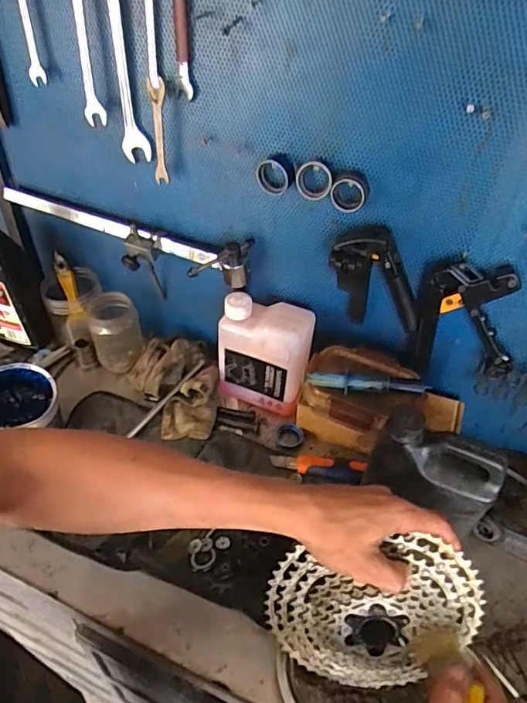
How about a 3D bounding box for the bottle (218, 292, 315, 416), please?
[{"bbox_3d":[0.001,0.011,0.690,0.127,0.172,0.060,15,43,10],"label":"bottle"}]

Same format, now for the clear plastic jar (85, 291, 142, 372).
[{"bbox_3d":[-0.231,-0.028,0.751,0.075,0.106,0.068,-9,44,-16],"label":"clear plastic jar"}]

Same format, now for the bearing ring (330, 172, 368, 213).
[{"bbox_3d":[0.093,-0.173,0.522,0.038,0.041,0.016,12,43,7],"label":"bearing ring"}]

